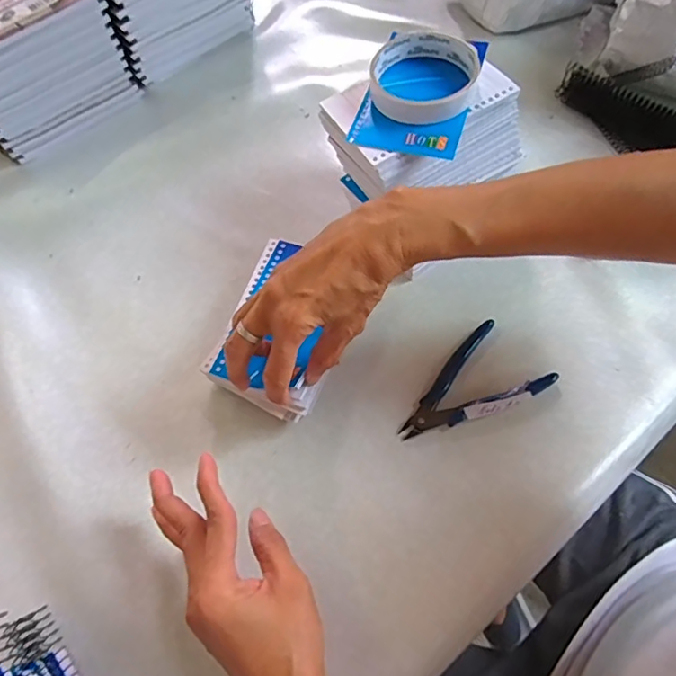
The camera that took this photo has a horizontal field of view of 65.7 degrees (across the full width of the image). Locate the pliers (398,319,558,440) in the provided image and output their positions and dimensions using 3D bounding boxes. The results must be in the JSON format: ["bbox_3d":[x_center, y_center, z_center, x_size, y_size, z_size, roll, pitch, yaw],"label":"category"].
[{"bbox_3d":[0.099,0.040,0.404,0.115,0.012,0.069,-34,66,-13],"label":"pliers"}]

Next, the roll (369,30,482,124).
[{"bbox_3d":[0.063,-0.195,0.395,0.081,0.026,0.081,-1,63,3],"label":"roll"}]

